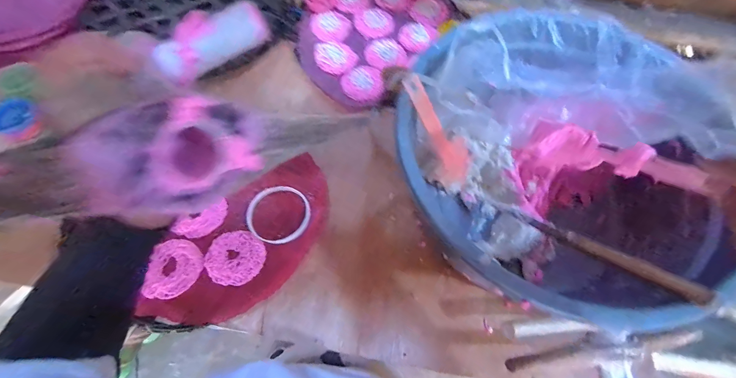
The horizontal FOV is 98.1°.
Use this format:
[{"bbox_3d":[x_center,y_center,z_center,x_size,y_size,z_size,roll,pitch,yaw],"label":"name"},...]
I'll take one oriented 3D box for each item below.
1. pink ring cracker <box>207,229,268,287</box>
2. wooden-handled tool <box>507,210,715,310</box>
[{"bbox_3d":[-0.188,0.096,0.451,0.077,0.004,0.075,1,65,-2],"label":"pink ring cracker"},{"bbox_3d":[0.253,0.065,0.370,0.014,0.020,0.213,-34,32,-16],"label":"wooden-handled tool"}]

